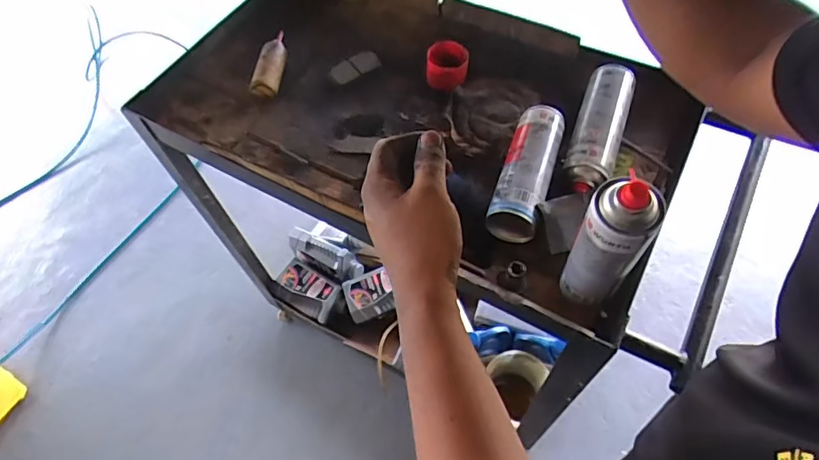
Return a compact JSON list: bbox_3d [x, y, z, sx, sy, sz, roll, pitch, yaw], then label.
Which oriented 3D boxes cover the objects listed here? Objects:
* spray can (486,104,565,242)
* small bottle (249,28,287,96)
[{"bbox_3d":[0.160,-0.083,0.684,0.064,0.054,0.207,16,62,13],"label":"spray can"},{"bbox_3d":[-0.236,-0.288,0.875,0.047,0.034,0.146,0,60,4],"label":"small bottle"}]

